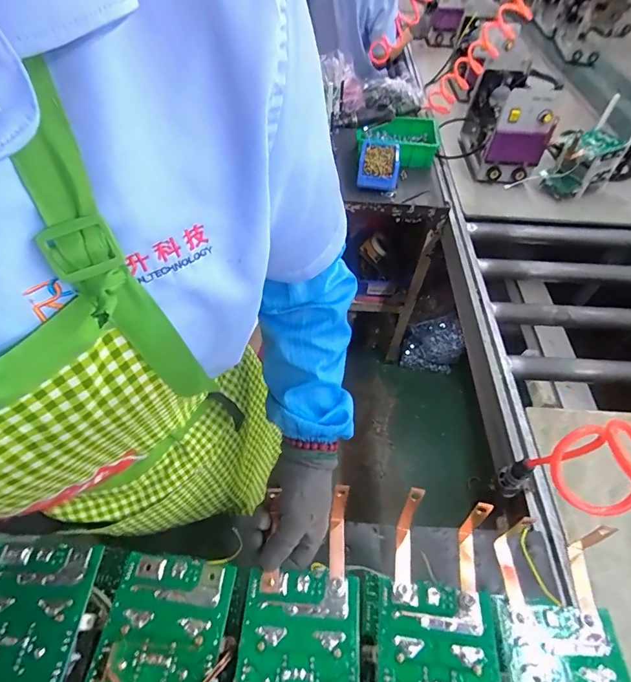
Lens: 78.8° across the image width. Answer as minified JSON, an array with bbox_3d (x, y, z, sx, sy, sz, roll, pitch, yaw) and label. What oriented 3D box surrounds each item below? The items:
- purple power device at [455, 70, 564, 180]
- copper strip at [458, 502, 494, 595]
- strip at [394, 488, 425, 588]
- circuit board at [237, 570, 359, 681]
[{"bbox_3d":[0.566,-0.651,1.154,0.166,0.227,0.328,9,52,3],"label":"purple power device"},{"bbox_3d":[0.171,0.215,0.416,0.016,0.102,0.047,8,11,2],"label":"copper strip"},{"bbox_3d":[0.099,0.215,0.416,0.016,0.078,0.086,12,53,5],"label":"strip"},{"bbox_3d":[-0.016,0.305,0.346,0.107,0.008,0.161,5,52,0],"label":"circuit board"}]

